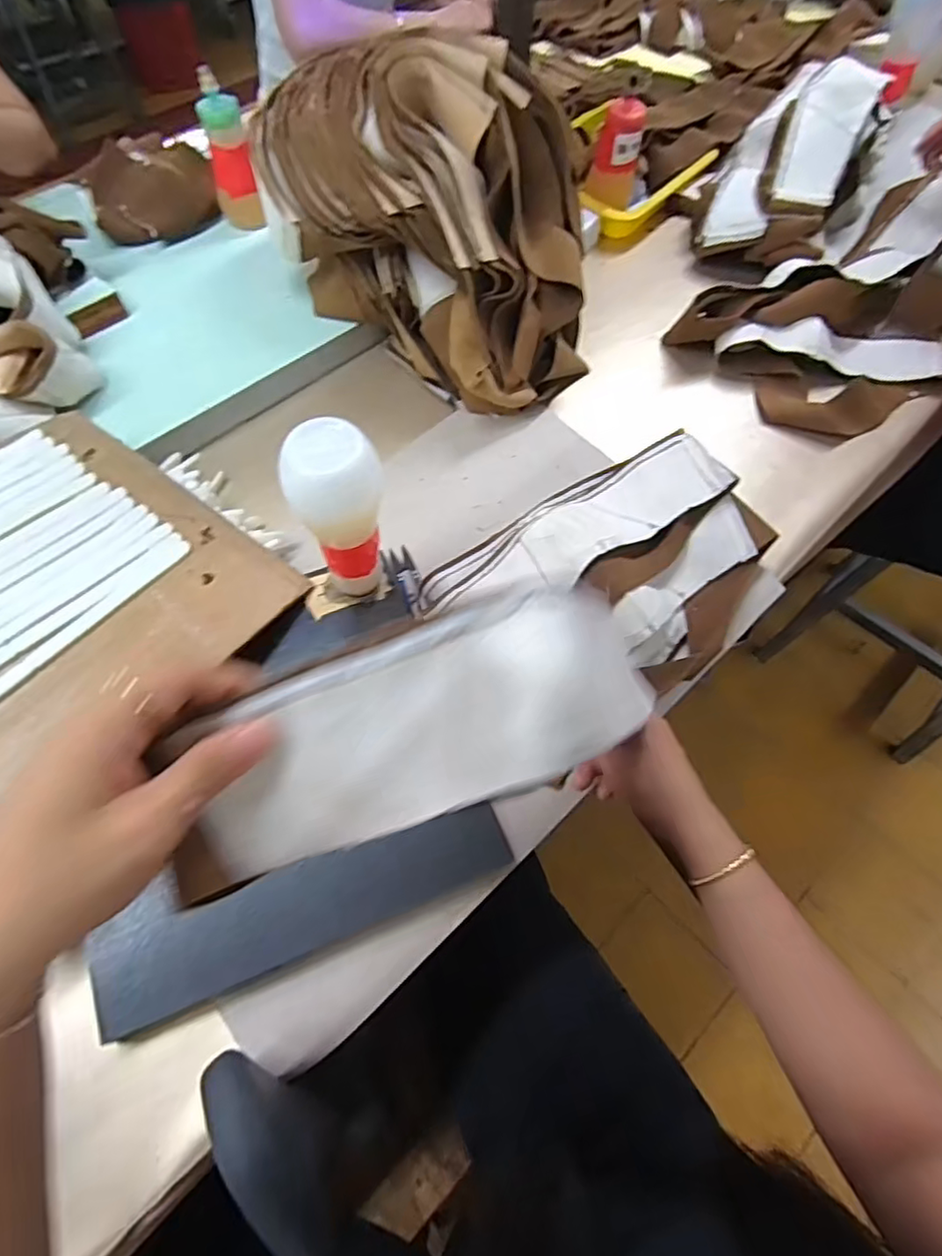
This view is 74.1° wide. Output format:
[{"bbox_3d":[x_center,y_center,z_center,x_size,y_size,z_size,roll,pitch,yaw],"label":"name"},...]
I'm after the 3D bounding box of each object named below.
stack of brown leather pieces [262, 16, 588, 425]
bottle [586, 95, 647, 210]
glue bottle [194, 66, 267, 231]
[{"bbox_3d":[-0.039,-0.439,0.678,0.377,0.224,0.218,36,68,18],"label":"stack of brown leather pieces"},{"bbox_3d":[0.191,-0.616,0.816,0.057,0.114,0.050,13,63,7],"label":"bottle"},{"bbox_3d":[-0.294,-0.575,0.769,0.049,0.139,0.051,-38,68,-18],"label":"glue bottle"}]

